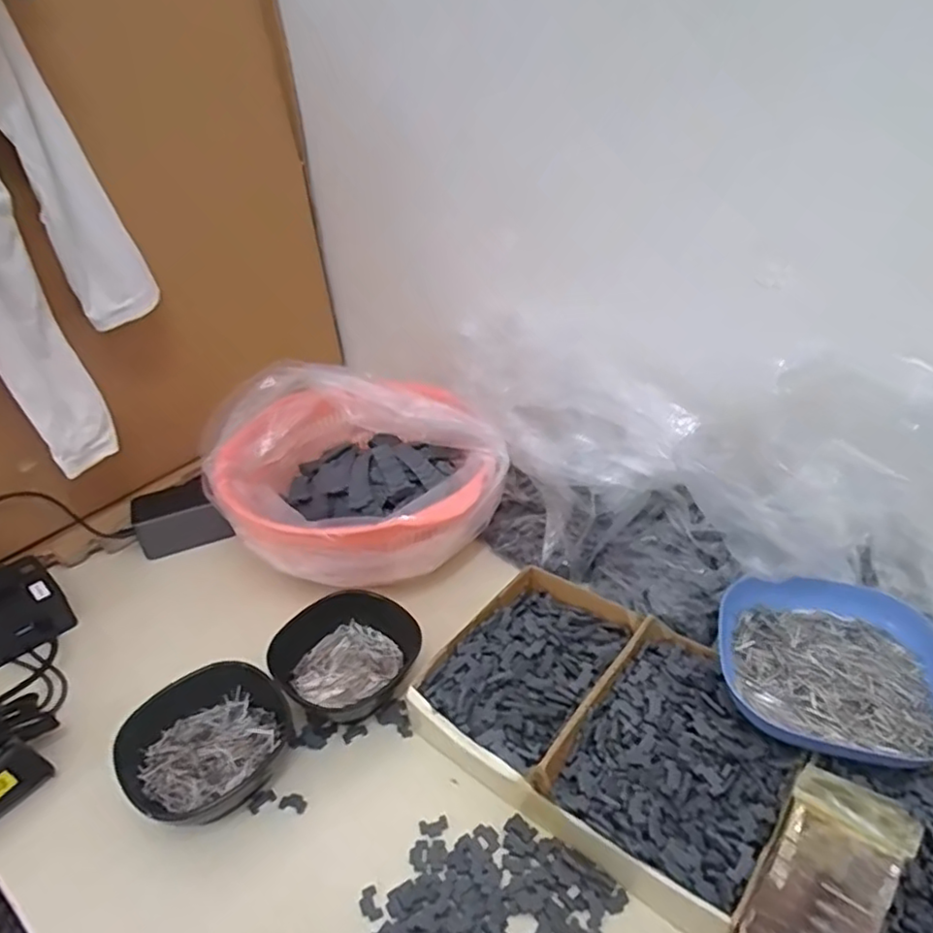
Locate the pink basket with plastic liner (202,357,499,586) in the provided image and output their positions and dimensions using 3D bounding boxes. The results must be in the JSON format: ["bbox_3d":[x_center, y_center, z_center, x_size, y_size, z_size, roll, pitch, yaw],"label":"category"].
[{"bbox_3d":[-0.107,0.007,0.620,0.239,0.122,0.250,-21,37,-24],"label":"pink basket with plastic liner"}]

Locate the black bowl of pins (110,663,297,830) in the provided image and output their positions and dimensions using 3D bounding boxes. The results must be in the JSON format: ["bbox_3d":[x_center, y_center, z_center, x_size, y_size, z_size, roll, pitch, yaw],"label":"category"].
[{"bbox_3d":[-0.178,0.201,0.454,0.108,0.050,0.105,-3,34,2],"label":"black bowl of pins"}]

